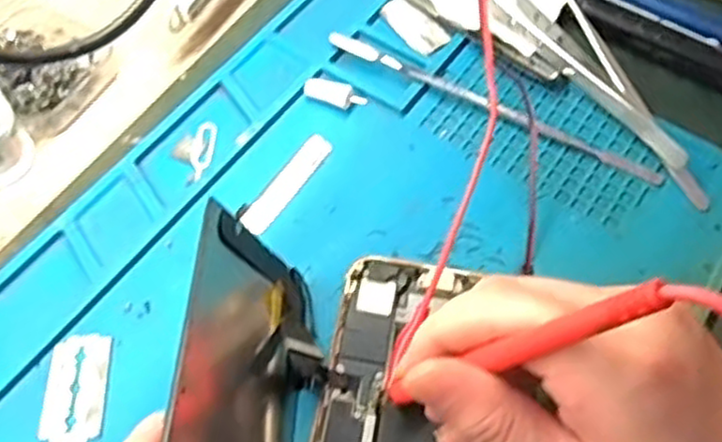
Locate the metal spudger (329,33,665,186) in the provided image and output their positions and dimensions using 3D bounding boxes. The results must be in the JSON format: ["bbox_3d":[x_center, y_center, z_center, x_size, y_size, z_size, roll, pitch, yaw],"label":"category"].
[{"bbox_3d":[0.061,-0.055,0.345,0.170,0.005,0.010,25,62,13],"label":"metal spudger"}]

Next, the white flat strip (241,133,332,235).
[{"bbox_3d":[-0.033,-0.017,0.326,0.012,0.004,0.057,35,64,5],"label":"white flat strip"}]

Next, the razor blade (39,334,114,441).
[{"bbox_3d":[-0.108,0.064,0.276,0.023,0.004,0.042,-1,58,-8],"label":"razor blade"}]

